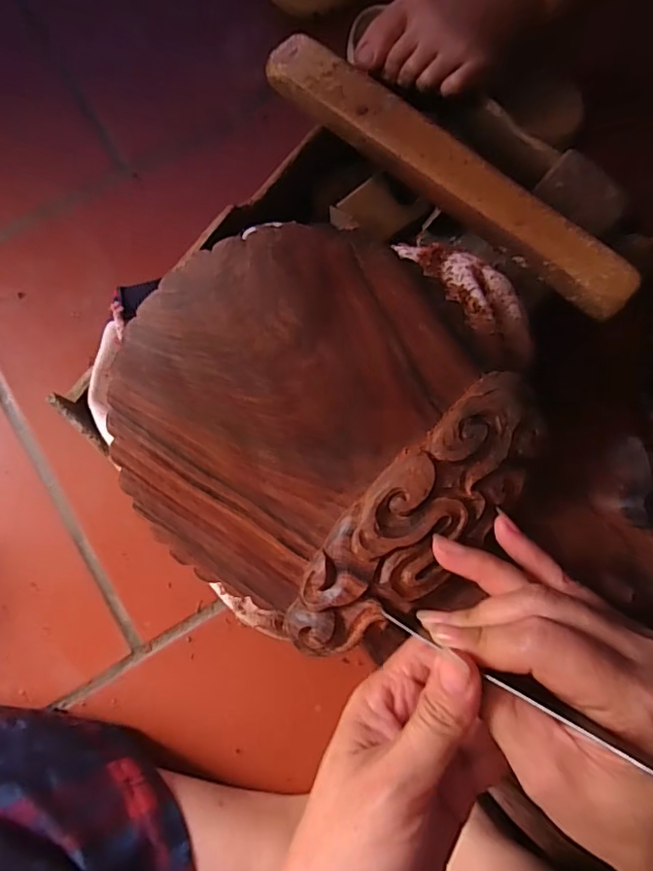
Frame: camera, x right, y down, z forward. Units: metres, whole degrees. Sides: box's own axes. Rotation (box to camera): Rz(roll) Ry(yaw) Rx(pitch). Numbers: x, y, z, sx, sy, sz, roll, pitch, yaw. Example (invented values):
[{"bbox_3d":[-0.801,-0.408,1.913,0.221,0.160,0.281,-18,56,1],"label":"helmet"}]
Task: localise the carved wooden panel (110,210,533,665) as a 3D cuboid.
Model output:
[{"bbox_3d":[-0.002,-0.010,0.254,0.185,0.035,0.176,-41,91,5],"label":"carved wooden panel"}]

